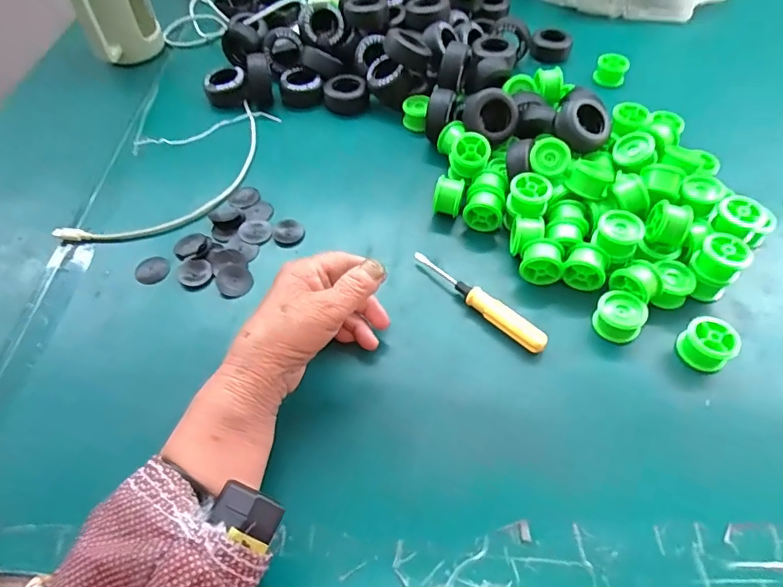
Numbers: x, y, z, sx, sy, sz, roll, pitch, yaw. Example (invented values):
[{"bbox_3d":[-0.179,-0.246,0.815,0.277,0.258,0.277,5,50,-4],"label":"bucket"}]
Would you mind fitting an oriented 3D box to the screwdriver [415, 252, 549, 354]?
[{"bbox_3d":[0.068,0.005,0.403,0.018,0.017,0.127,-37,62,-22],"label":"screwdriver"}]

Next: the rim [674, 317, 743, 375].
[{"bbox_3d":[0.229,0.037,0.369,0.034,0.024,0.034,-1,54,1],"label":"rim"}]

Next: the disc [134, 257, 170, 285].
[{"bbox_3d":[-0.202,-0.020,0.430,0.027,0.007,0.031,-19,50,-25],"label":"disc"}]

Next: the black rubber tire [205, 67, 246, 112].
[{"bbox_3d":[-0.183,-0.228,0.569,0.043,0.035,0.039,-14,55,-8],"label":"black rubber tire"}]

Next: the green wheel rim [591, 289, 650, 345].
[{"bbox_3d":[0.173,0.018,0.385,0.035,0.027,0.030,33,61,22],"label":"green wheel rim"}]

